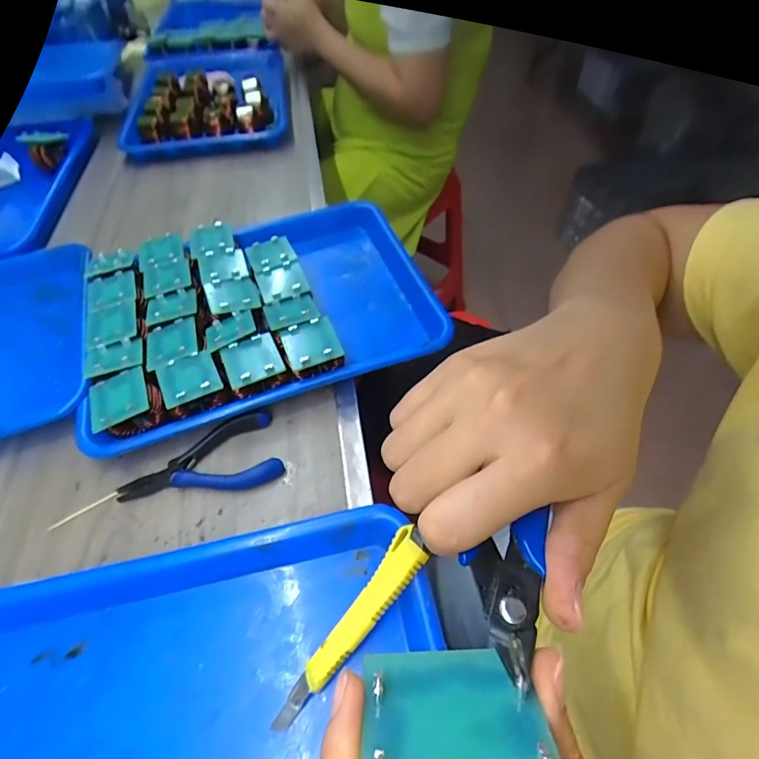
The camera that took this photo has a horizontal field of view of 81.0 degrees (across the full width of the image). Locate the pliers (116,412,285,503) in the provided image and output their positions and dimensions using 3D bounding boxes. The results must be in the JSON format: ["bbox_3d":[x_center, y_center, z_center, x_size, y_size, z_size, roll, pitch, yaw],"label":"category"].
[{"bbox_3d":[-0.145,0.069,0.358,0.123,0.018,0.058,-17,55,-10],"label":"pliers"}]

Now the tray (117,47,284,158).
[{"bbox_3d":[-0.297,-0.507,0.781,0.251,0.052,0.380,-9,53,-7],"label":"tray"}]

